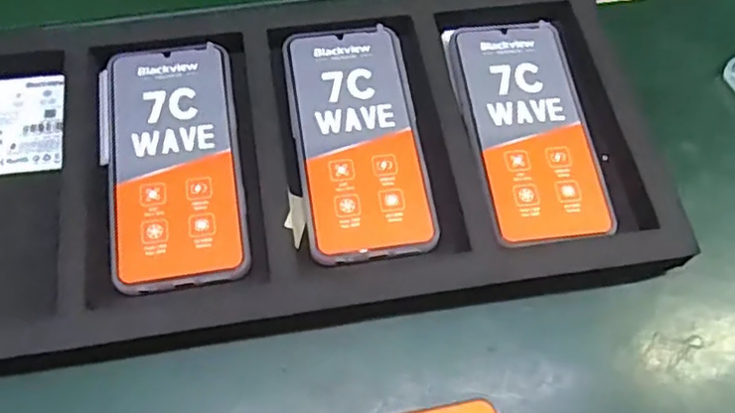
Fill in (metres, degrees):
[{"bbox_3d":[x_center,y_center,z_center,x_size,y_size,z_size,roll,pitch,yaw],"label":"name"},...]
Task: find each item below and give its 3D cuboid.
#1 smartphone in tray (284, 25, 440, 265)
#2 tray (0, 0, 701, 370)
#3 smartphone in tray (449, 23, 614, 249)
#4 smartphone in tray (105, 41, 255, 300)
[{"bbox_3d":[-0.007,-0.048,0.419,0.077,0.006,0.164,-7,63,-6],"label":"smartphone in tray"},{"bbox_3d":[-0.062,-0.031,0.416,0.489,0.045,0.240,-5,63,-5],"label":"tray"},{"bbox_3d":[0.106,-0.052,0.430,0.076,0.010,0.162,-5,63,-5],"label":"smartphone in tray"},{"bbox_3d":[-0.120,-0.033,0.405,0.075,0.005,0.167,-7,63,-6],"label":"smartphone in tray"}]

